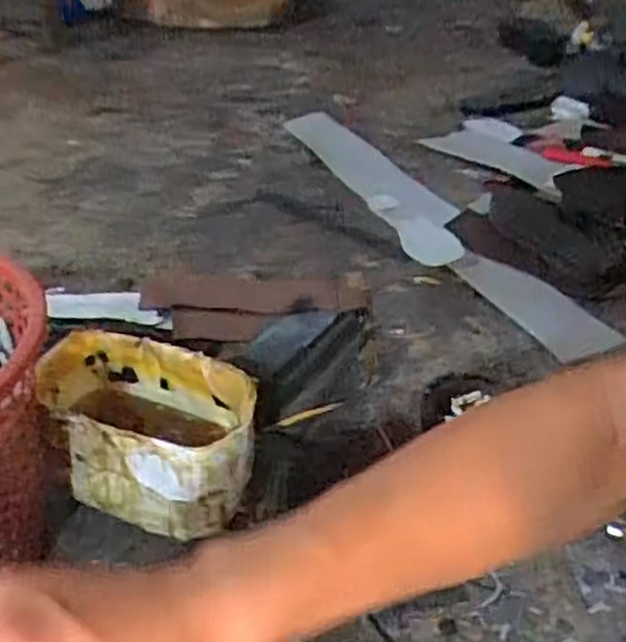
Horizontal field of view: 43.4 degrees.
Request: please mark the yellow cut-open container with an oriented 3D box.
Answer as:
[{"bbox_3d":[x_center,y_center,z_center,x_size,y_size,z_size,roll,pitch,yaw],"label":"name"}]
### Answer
[{"bbox_3d":[-0.153,0.105,0.714,0.212,0.126,0.115,16,39,19],"label":"yellow cut-open container"}]

